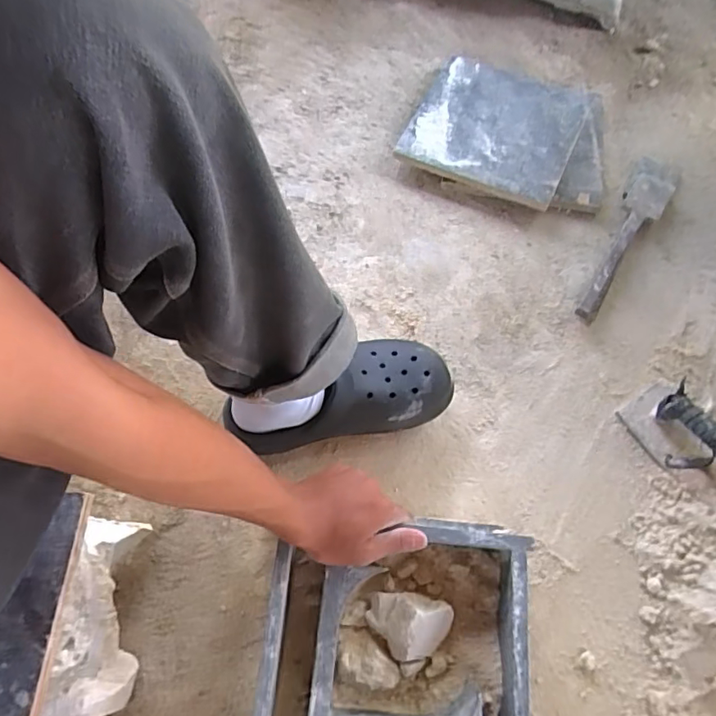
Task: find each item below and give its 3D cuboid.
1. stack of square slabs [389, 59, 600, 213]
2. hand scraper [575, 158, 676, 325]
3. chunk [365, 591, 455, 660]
[{"bbox_3d":[0.248,-0.368,0.846,0.313,0.034,0.280,19,69,6],"label":"stack of square slabs"},{"bbox_3d":[0.396,-0.180,0.771,0.060,0.029,0.315,30,70,10],"label":"hand scraper"},{"bbox_3d":[0.049,0.252,0.488,0.080,0.034,0.058,-1,69,1],"label":"chunk"}]

